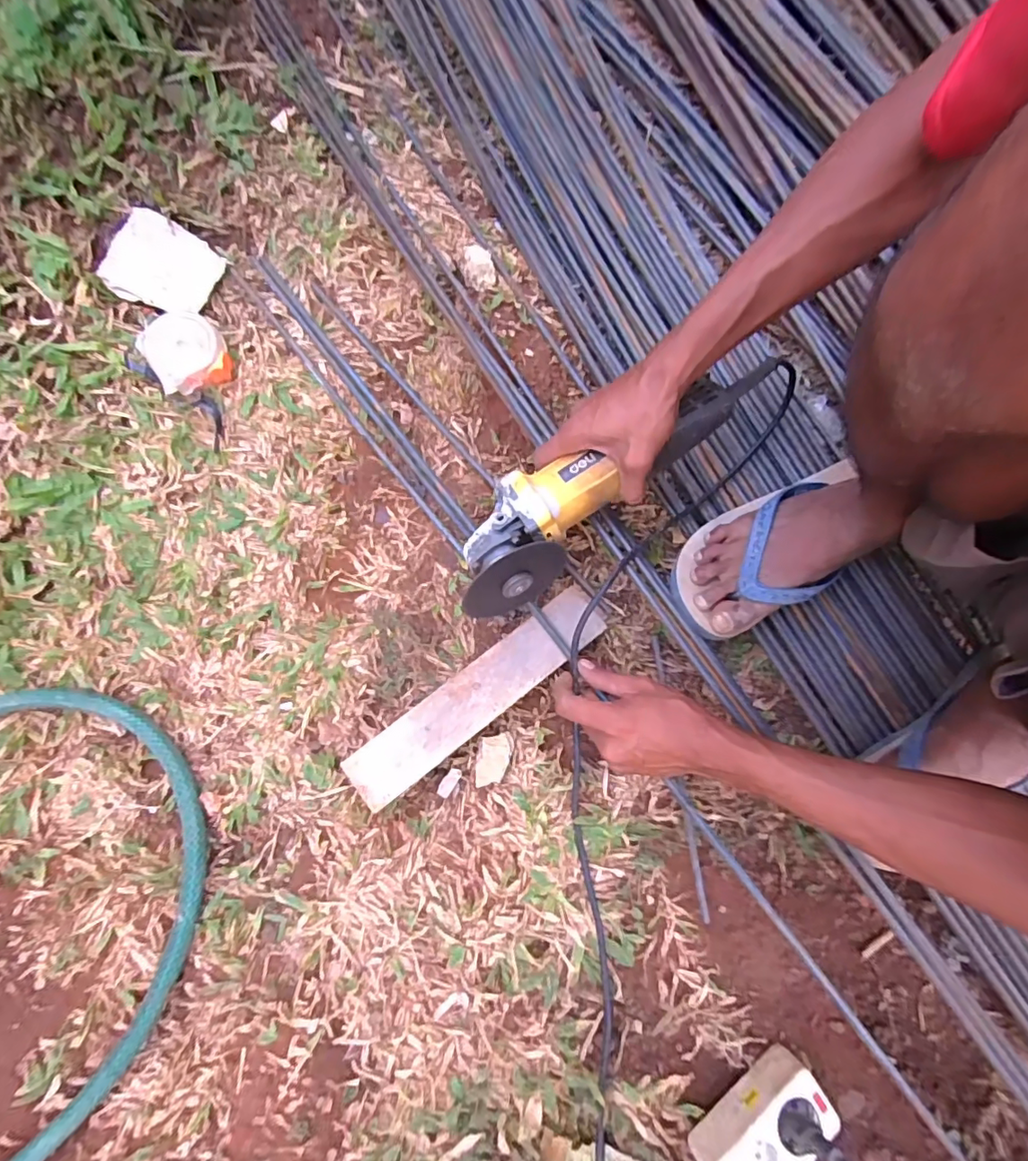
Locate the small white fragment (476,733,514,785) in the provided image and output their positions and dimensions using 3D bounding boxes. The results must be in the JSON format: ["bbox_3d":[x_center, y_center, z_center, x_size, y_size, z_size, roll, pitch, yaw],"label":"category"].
[{"bbox_3d":[-0.019,0.173,0.523,0.034,0.013,0.050,8,74,-3],"label":"small white fragment"}]

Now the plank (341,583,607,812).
[{"bbox_3d":[-0.032,0.107,0.527,0.280,0.039,0.064,-37,78,-8],"label":"plank"}]

